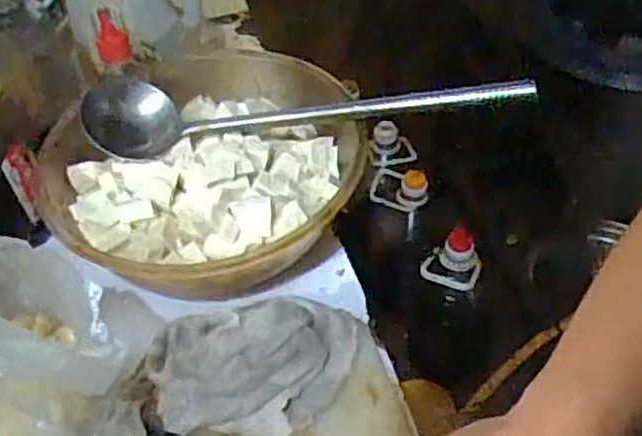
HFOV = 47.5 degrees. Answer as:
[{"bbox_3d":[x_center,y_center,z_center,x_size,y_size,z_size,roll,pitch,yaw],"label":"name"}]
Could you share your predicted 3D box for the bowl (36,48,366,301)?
[{"bbox_3d":[-0.105,-0.040,0.699,0.291,0.107,0.304,-2,46,3],"label":"bowl"}]

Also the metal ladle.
[{"bbox_3d":[-0.018,-0.106,0.681,0.409,0.054,0.077,-3,46,2],"label":"metal ladle"}]

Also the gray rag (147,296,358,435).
[{"bbox_3d":[-0.047,0.110,0.573,0.164,0.067,0.113,-16,47,-10],"label":"gray rag"}]

